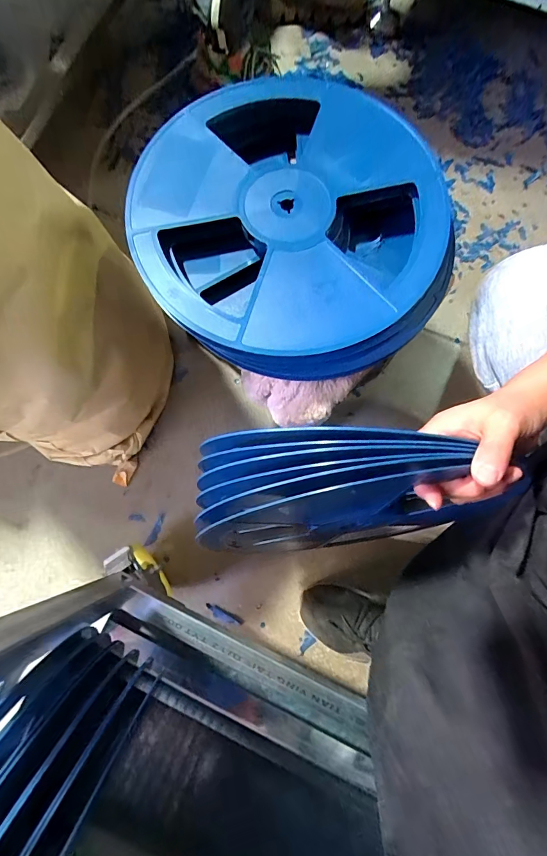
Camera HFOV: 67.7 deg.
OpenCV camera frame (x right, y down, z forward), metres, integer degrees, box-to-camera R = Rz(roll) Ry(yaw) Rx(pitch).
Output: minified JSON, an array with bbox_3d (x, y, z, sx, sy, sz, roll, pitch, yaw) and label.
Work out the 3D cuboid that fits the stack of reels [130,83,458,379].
[{"bbox_3d":[0.021,-0.219,0.443,0.336,0.054,0.325,3,78,-1],"label":"stack of reels"}]

